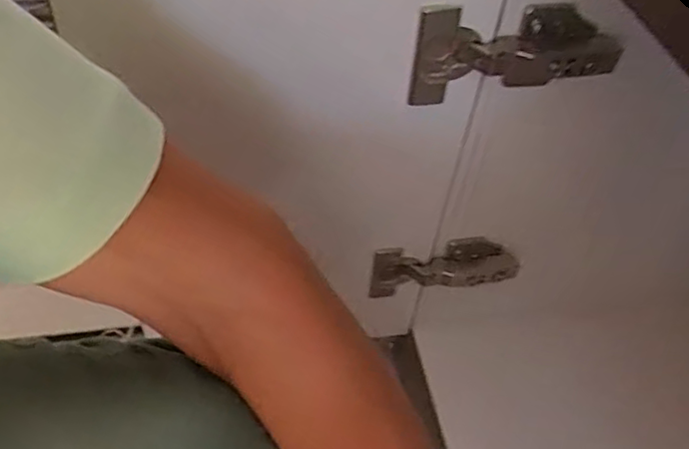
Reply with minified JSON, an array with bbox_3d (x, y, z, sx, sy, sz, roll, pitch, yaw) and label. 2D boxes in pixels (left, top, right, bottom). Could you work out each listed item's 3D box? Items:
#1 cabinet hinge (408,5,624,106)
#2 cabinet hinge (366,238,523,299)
[{"bbox_3d":[0.101,-0.101,0.384,0.115,0.057,0.033,-1,49,-7],"label":"cabinet hinge"},{"bbox_3d":[0.082,0.038,0.523,0.119,0.053,0.027,-7,50,-12],"label":"cabinet hinge"}]

